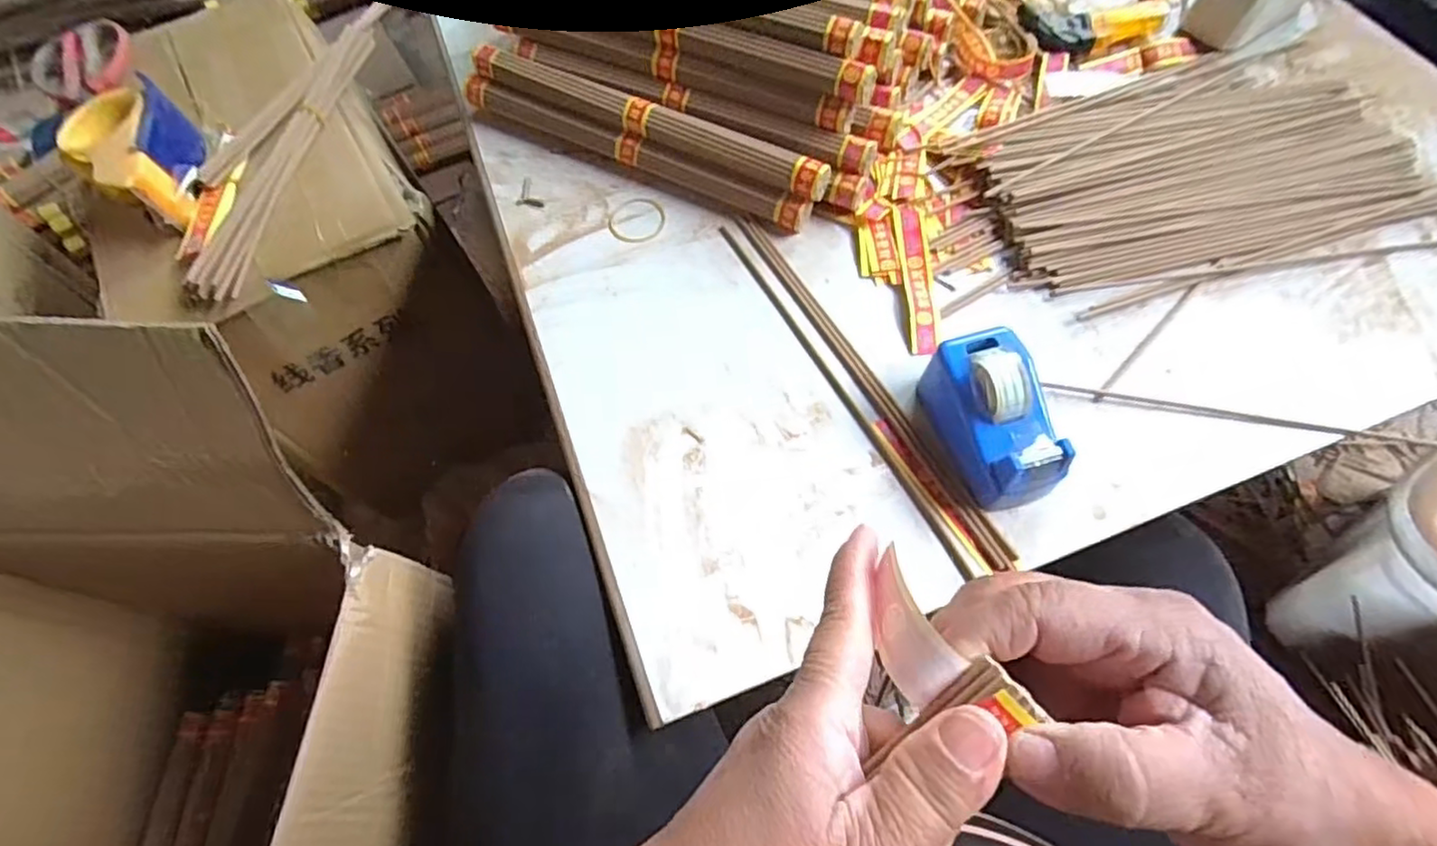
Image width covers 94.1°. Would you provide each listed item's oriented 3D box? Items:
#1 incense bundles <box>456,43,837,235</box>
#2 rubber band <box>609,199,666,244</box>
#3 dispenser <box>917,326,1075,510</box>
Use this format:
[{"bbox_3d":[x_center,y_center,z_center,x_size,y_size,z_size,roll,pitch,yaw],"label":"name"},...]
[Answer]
[{"bbox_3d":[-0.064,-0.234,0.539,0.320,0.046,0.051,25,68,14],"label":"incense bundles"},{"bbox_3d":[-0.065,-0.161,0.531,0.044,0.004,0.046,-1,64,2],"label":"rubber band"},{"bbox_3d":[0.168,-0.002,0.407,0.053,0.060,0.098,-15,64,-5],"label":"dispenser"}]

